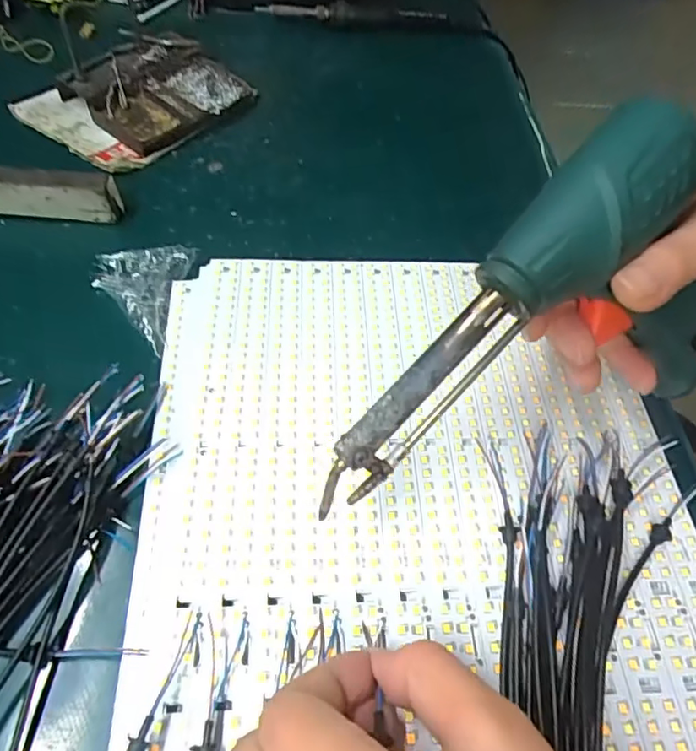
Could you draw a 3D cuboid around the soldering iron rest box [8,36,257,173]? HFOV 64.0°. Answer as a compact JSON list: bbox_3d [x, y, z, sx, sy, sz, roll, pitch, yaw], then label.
[{"bbox_3d":[-0.166,-0.223,0.440,0.123,0.035,0.151,34,59,21],"label":"soldering iron rest box"}]

